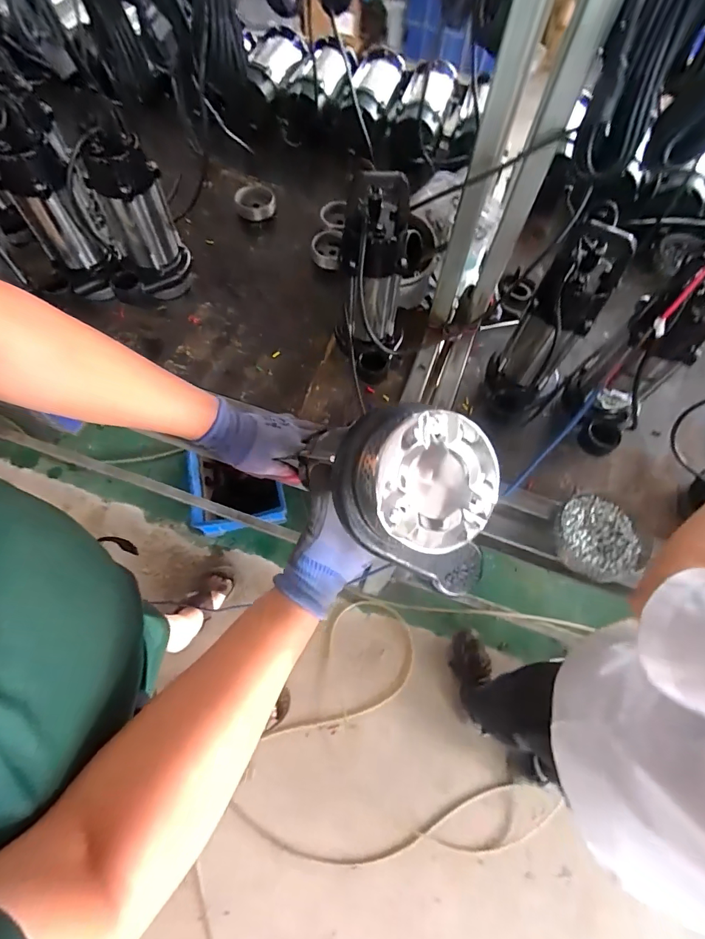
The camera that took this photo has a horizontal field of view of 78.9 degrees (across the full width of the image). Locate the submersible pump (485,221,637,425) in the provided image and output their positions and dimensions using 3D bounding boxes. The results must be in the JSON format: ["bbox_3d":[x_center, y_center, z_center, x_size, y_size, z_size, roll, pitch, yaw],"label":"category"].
[{"bbox_3d":[0.295,-0.202,0.652,0.115,0.278,0.149,33,67,12],"label":"submersible pump"}]

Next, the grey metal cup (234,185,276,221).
[{"bbox_3d":[-0.227,-0.624,0.995,0.090,0.029,0.098,1,64,-3],"label":"grey metal cup"}]

